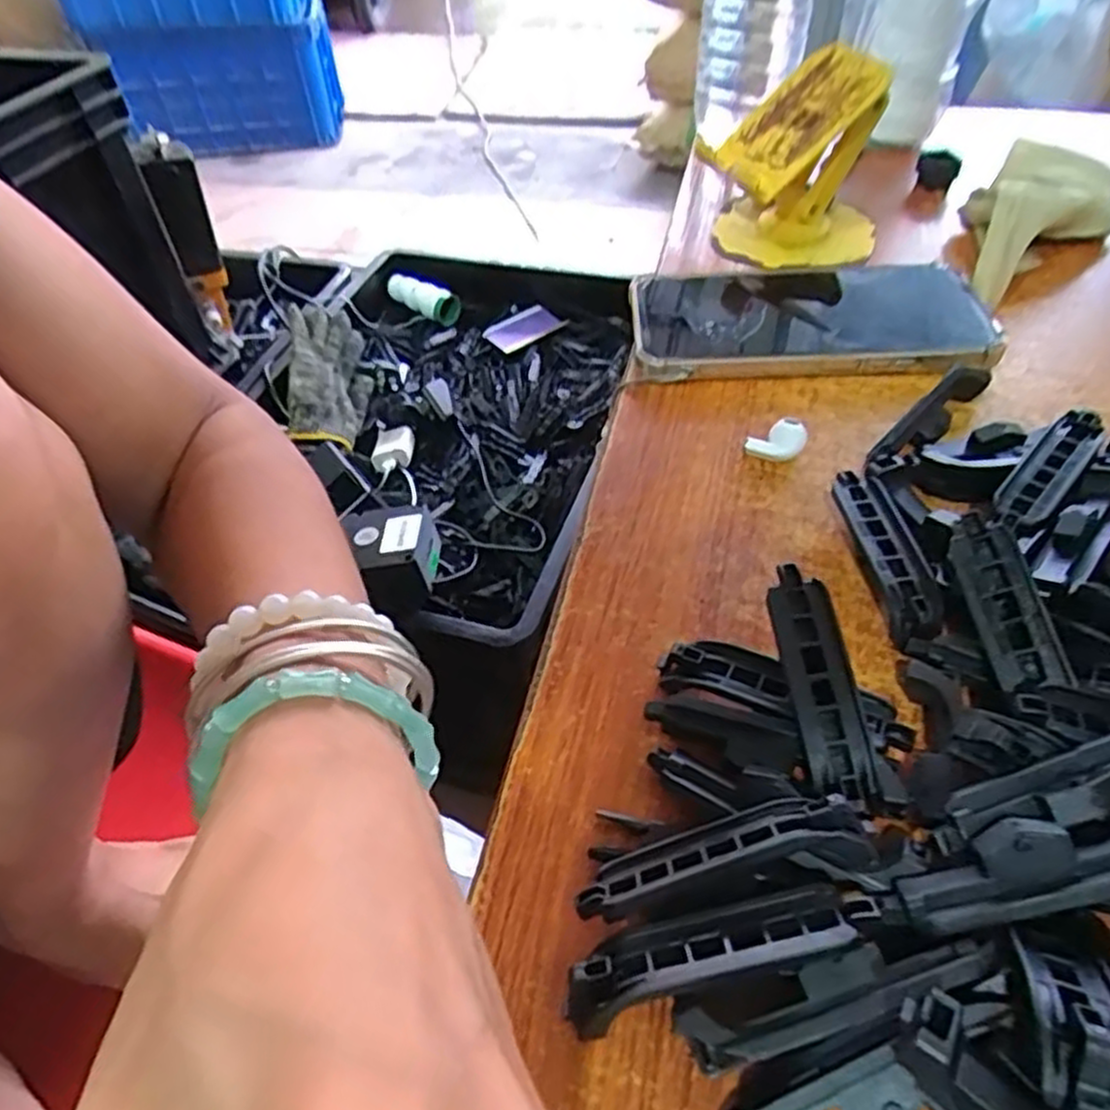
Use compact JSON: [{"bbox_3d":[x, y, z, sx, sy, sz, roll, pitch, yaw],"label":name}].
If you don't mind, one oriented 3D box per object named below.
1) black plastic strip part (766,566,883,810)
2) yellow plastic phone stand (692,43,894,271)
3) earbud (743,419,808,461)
[{"bbox_3d":[0.077,0.036,0.223,0.018,0.008,0.070,-7,68,-6],"label":"black plastic strip part"},{"bbox_3d":[0.136,-0.216,0.431,0.097,0.095,0.081,-26,52,-19],"label":"yellow plastic phone stand"},{"bbox_3d":[0.092,-0.047,0.323,0.022,0.018,0.011,18,52,19],"label":"earbud"}]

